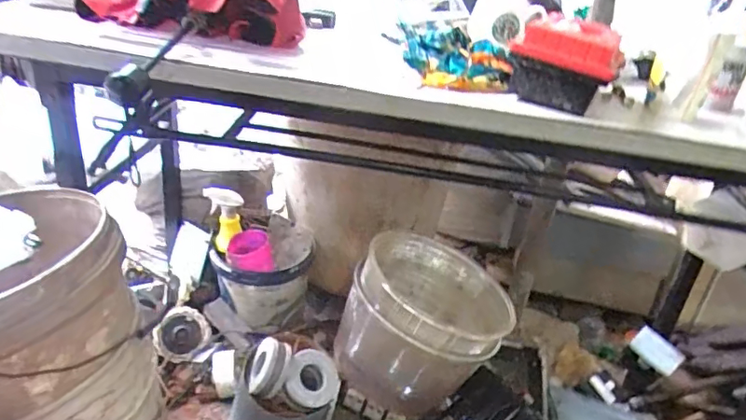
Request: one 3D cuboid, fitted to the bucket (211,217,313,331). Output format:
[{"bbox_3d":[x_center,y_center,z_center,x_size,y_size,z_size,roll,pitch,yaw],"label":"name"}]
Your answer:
[{"bbox_3d":[-0.233,0.159,1.199,0.153,0.212,0.190,28,35,34],"label":"bucket"}]

